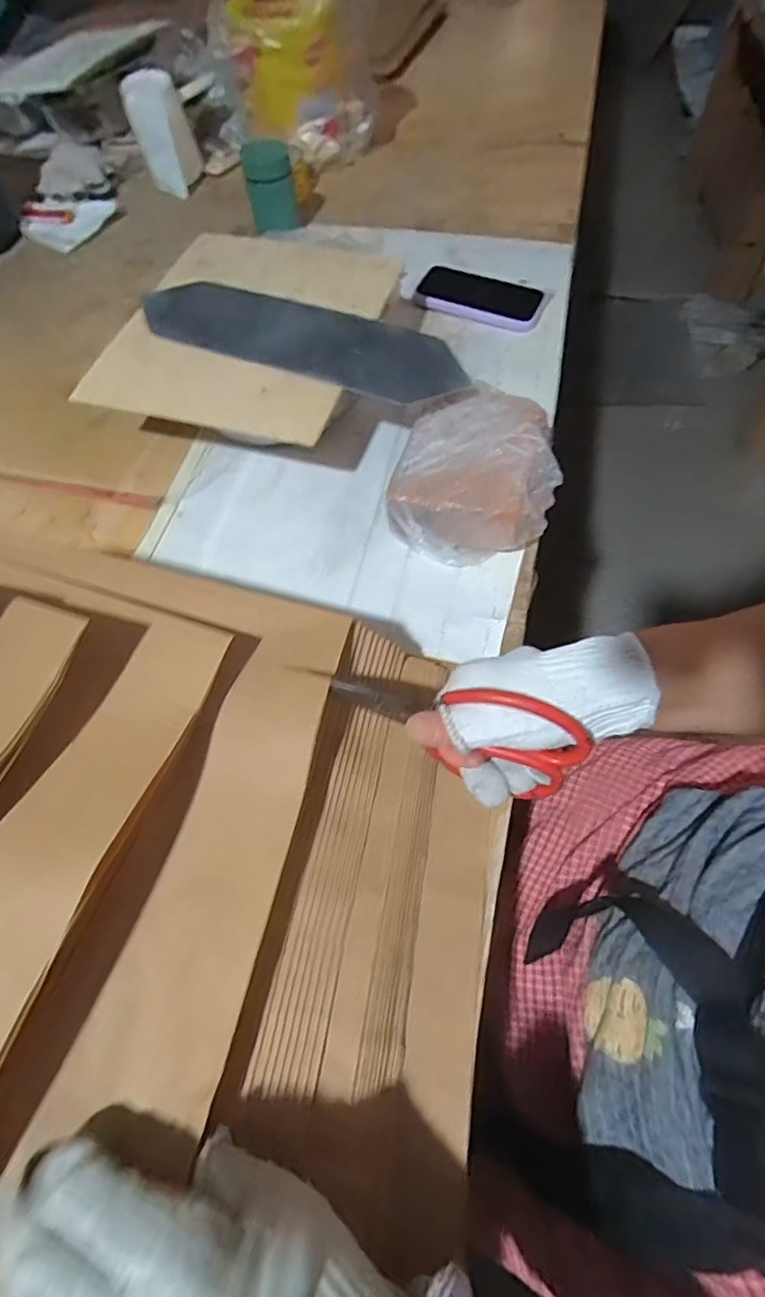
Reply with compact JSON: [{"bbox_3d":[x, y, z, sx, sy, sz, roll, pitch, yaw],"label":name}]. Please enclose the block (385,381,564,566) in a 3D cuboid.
[{"bbox_3d":[0.086,-0.155,0.503,0.135,0.063,0.158,16,63,11],"label":"block"}]

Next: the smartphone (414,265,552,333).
[{"bbox_3d":[0.122,-0.430,0.680,0.152,0.011,0.087,24,65,14],"label":"smartphone"}]

